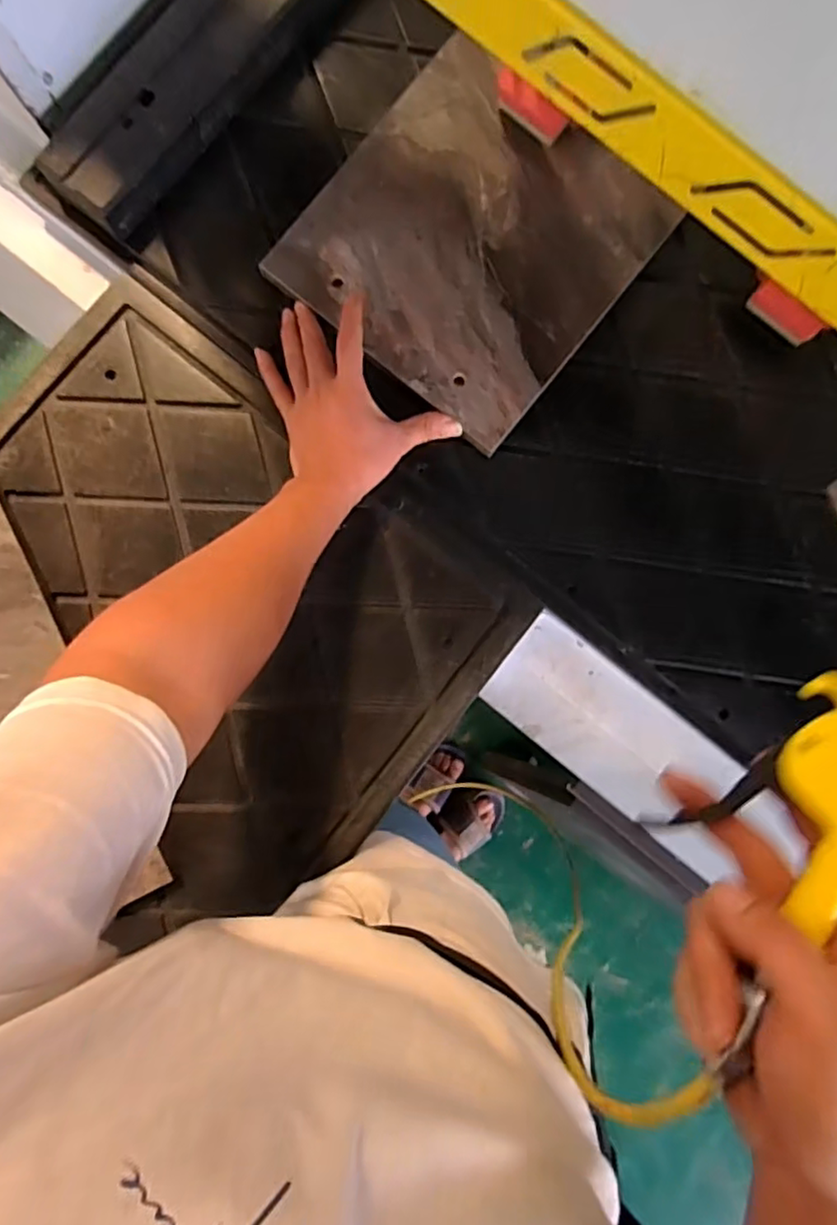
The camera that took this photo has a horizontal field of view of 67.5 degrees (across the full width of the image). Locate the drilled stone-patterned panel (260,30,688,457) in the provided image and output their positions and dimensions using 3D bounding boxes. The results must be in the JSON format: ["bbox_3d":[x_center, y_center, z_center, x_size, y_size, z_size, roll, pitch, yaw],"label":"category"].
[{"bbox_3d":[0.048,-0.336,0.571,0.268,0.010,0.279,38,88,0],"label":"drilled stone-patterned panel"}]

